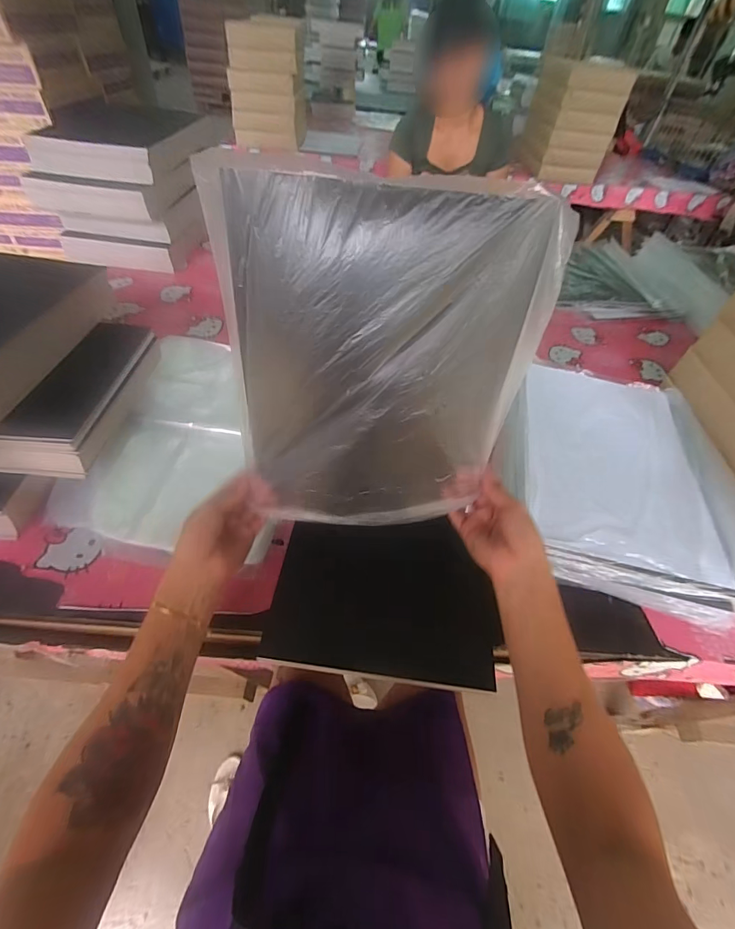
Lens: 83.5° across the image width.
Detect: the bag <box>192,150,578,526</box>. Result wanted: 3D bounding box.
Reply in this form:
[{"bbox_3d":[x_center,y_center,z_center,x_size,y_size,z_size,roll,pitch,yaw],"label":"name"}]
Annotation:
[{"bbox_3d":[0.013,-0.075,0.381,0.272,0.316,0.033,2,32,-3],"label":"bag"}]

